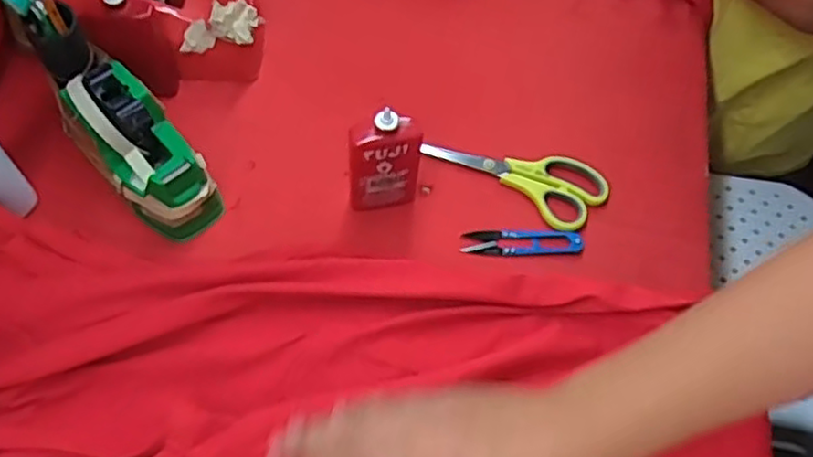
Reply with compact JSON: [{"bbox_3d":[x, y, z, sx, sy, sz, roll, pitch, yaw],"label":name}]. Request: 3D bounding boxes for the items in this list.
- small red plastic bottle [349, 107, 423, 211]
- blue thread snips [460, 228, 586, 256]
[{"bbox_3d":[-0.018,-0.050,0.562,0.058,0.117,0.018,-7,60,-4],"label":"small red plastic bottle"},{"bbox_3d":[0.101,0.012,0.592,0.104,0.004,0.026,2,59,1],"label":"blue thread snips"}]

